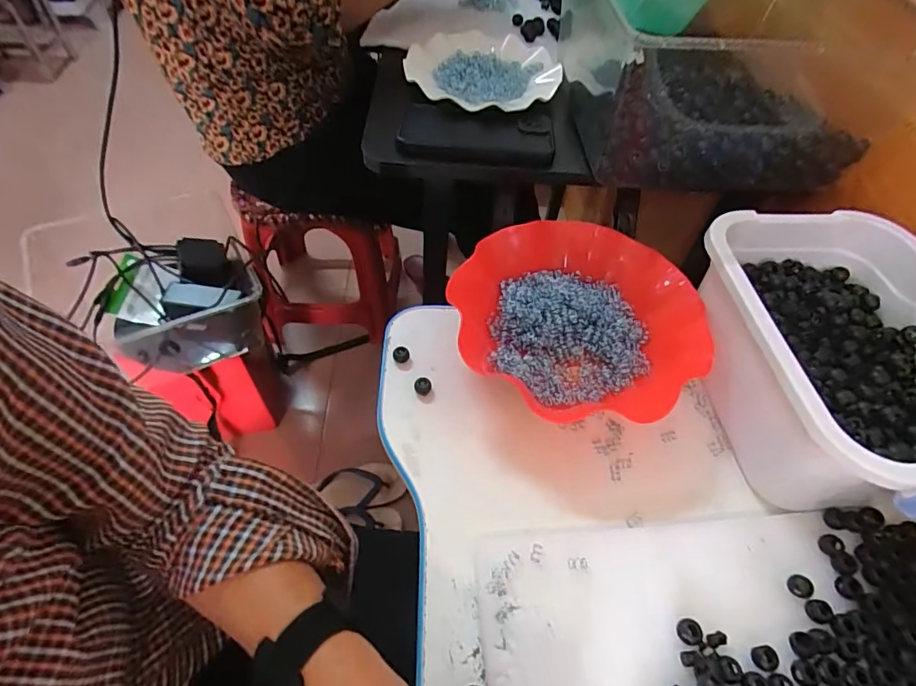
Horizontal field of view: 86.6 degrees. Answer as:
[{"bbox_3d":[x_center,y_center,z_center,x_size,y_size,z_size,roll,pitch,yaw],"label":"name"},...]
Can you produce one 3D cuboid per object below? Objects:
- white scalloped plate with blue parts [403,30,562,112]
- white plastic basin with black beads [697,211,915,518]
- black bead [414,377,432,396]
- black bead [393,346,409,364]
[{"bbox_3d":[0.031,-0.326,0.585,0.176,0.035,0.177,2,52,-2],"label":"white scalloped plate with blue parts"},{"bbox_3d":[0.319,0.012,0.402,0.181,0.102,0.251,-8,54,-3],"label":"white plastic basin with black beads"},{"bbox_3d":[-0.032,0.039,0.442,0.016,0.013,0.013,9,55,9],"label":"black bead"},{"bbox_3d":[-0.054,0.011,0.463,0.015,0.013,0.014,-1,54,2],"label":"black bead"}]

